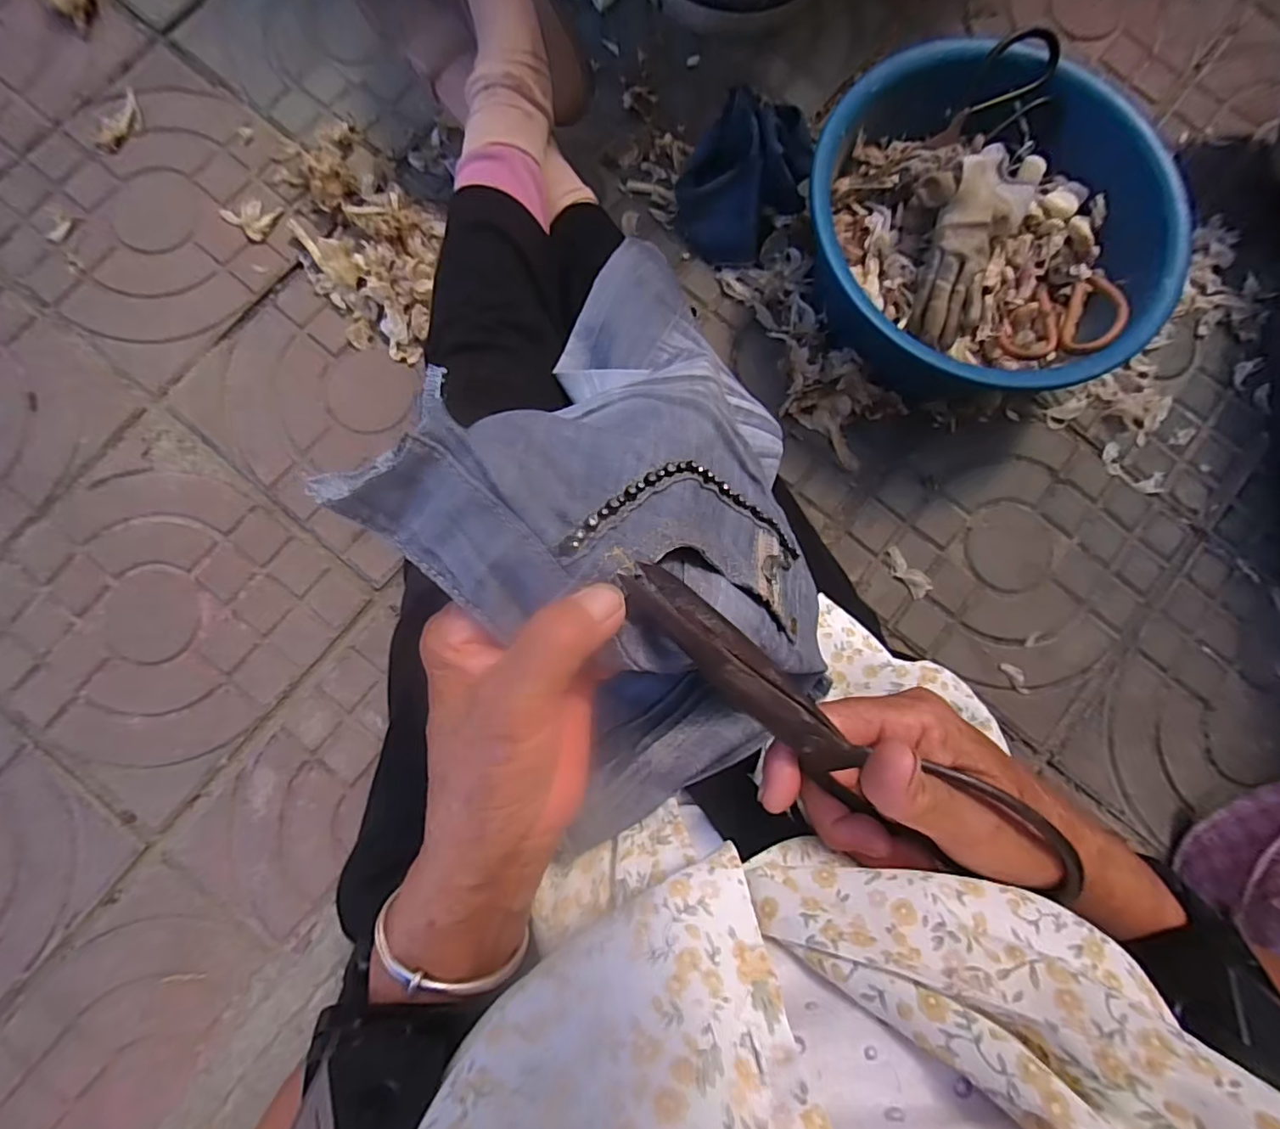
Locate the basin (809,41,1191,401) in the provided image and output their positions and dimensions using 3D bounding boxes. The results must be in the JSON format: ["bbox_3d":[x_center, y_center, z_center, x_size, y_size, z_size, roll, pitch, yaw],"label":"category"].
[{"bbox_3d":[0.319,-0.310,0.567,0.318,0.114,0.308,0,84,-1],"label":"basin"}]

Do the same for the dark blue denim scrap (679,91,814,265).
[{"bbox_3d":[0.107,-0.405,0.610,0.128,0.093,0.142,7,84,0],"label":"dark blue denim scrap"}]

